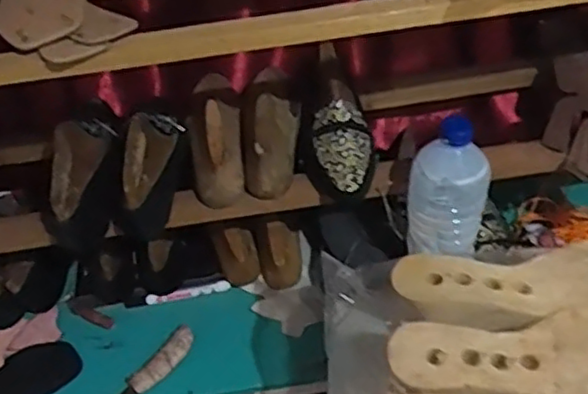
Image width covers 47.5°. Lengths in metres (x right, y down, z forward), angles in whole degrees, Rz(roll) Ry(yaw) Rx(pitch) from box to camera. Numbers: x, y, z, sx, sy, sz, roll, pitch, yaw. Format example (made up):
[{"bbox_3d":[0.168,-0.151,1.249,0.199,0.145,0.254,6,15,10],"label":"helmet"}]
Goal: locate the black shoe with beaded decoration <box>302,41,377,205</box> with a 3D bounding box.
[{"bbox_3d":[0.054,-0.094,0.835,0.084,0.078,0.216,-4,45,1],"label":"black shoe with beaded decoration"}]

